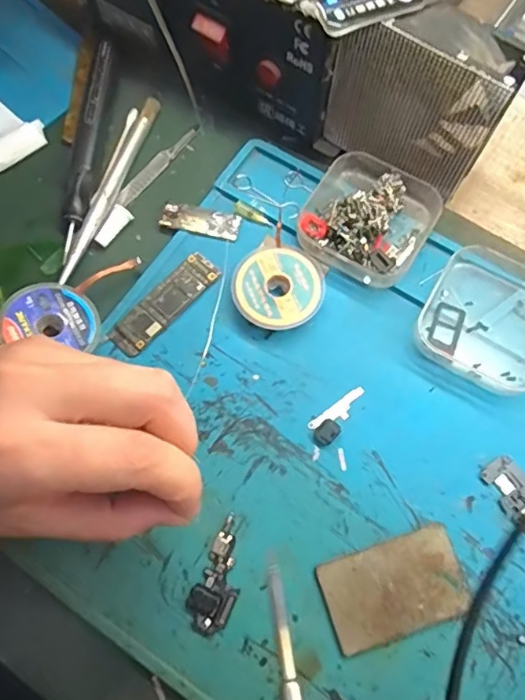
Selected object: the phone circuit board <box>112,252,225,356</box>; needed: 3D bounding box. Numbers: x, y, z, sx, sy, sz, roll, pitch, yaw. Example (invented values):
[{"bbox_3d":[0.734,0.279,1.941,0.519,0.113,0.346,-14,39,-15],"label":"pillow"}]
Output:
[{"bbox_3d":[-0.050,-0.024,0.277,0.019,0.005,0.064,41,77,14],"label":"phone circuit board"}]

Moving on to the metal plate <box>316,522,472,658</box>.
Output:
[{"bbox_3d":[0.057,0.102,0.233,0.059,0.004,0.037,-19,72,-4],"label":"metal plate"}]

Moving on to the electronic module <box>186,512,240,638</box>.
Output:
[{"bbox_3d":[-0.017,0.098,0.235,0.019,0.004,0.047,23,74,9],"label":"electronic module"}]

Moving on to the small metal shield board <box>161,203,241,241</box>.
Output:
[{"bbox_3d":[-0.034,-0.070,0.294,0.043,0.004,0.015,13,72,6],"label":"small metal shield board"}]

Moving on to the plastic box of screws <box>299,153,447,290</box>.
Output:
[{"bbox_3d":[0.055,-0.069,0.280,0.061,0.021,0.063,32,75,12],"label":"plastic box of screws"}]

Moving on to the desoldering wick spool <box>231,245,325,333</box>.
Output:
[{"bbox_3d":[0.008,-0.031,0.275,0.044,0.012,0.044,-1,71,2],"label":"desoldering wick spool"}]

